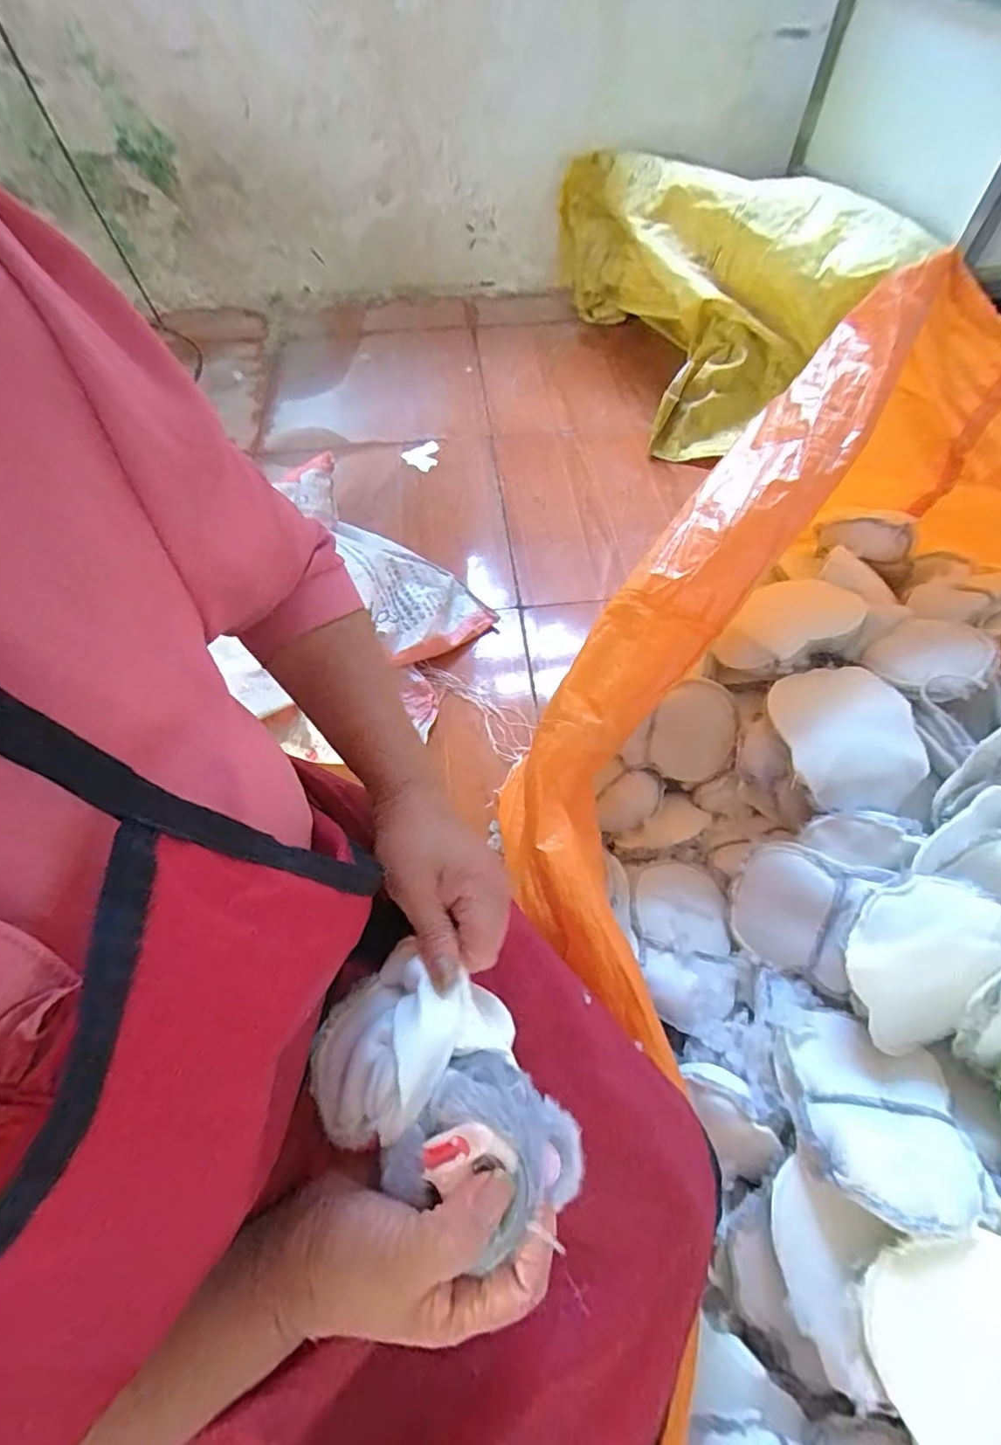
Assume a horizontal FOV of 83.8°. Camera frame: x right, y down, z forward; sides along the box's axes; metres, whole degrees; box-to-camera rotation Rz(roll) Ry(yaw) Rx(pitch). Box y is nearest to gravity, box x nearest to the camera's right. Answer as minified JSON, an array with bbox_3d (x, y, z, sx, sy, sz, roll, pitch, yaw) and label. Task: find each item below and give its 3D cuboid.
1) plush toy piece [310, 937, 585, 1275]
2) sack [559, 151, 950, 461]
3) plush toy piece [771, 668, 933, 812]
[{"bbox_3d":[-0.029,0.187,0.285,0.147,0.052,0.094,27,62,16],"label":"plush toy piece"},{"bbox_3d":[0.526,-1.146,1.481,0.574,0.427,0.810,-23,61,-13],"label":"sack"},{"bbox_3d":[0.401,0.018,0.652,0.132,0.045,0.173,-18,61,10],"label":"plush toy piece"}]

